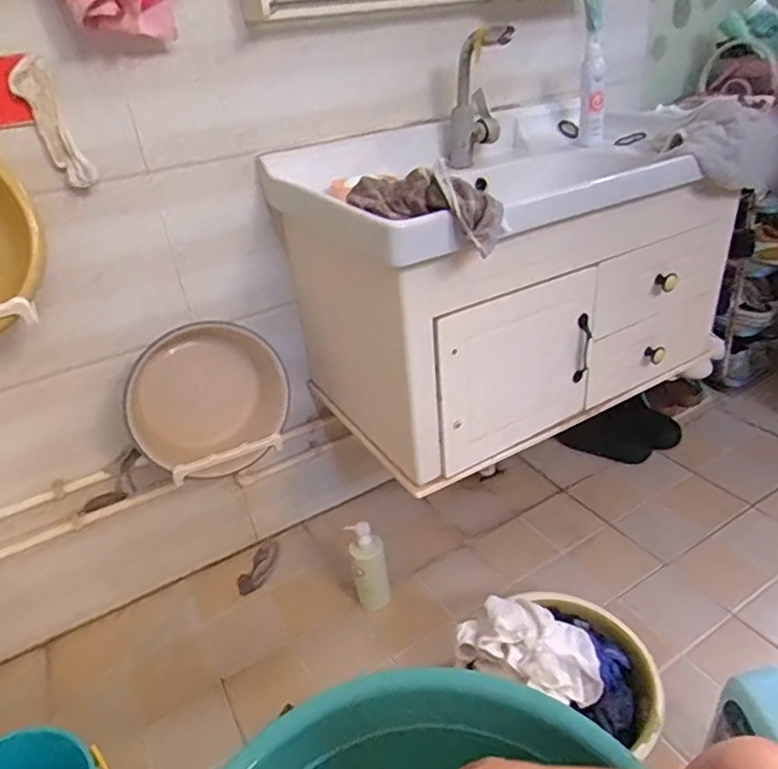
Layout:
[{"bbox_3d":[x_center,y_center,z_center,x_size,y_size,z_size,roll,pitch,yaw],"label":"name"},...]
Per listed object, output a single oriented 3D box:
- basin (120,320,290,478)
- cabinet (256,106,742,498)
[{"bbox_3d":[-0.325,0.029,1.067,0.287,0.270,0.115,-24,20,-28],"label":"basin"},{"bbox_3d":[0.234,-0.225,1.167,0.782,0.482,0.484,-22,35,-24],"label":"cabinet"}]

